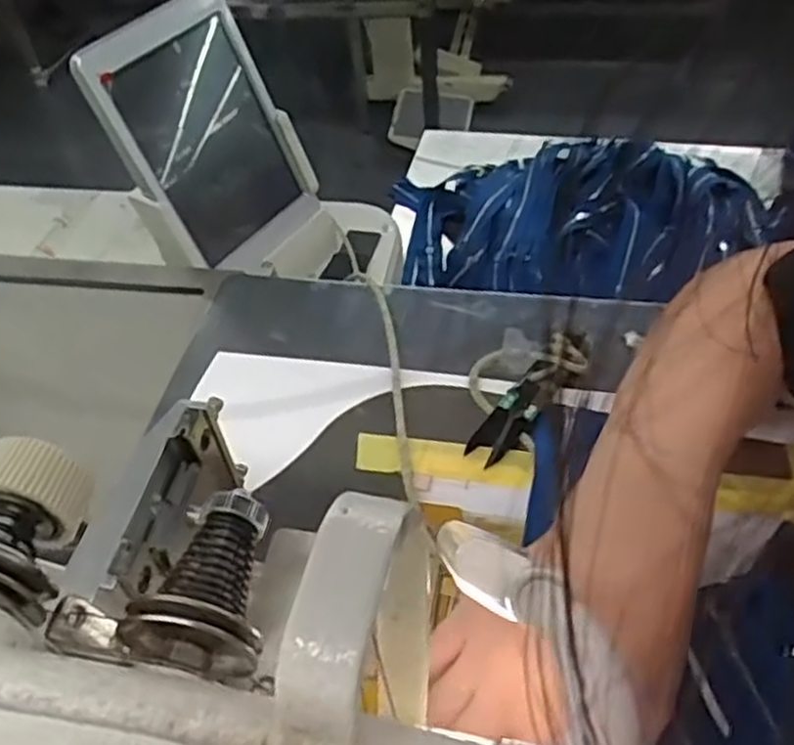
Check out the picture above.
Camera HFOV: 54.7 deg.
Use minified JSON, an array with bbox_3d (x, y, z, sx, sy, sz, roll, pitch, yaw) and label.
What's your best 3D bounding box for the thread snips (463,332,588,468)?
[{"bbox_3d":[0.075,0.014,0.440,0.023,0.014,0.095,31,58,29],"label":"thread snips"}]

